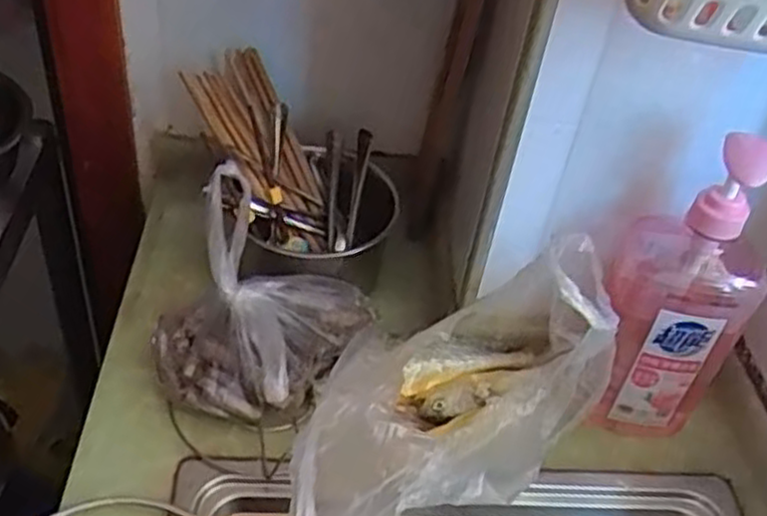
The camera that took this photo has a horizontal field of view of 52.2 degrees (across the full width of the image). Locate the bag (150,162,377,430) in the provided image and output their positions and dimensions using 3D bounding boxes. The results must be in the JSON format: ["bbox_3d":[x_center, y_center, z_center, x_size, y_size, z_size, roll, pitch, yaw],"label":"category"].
[{"bbox_3d":[-0.106,0.041,0.620,0.147,0.113,0.145,24,44,17],"label":"bag"}]

